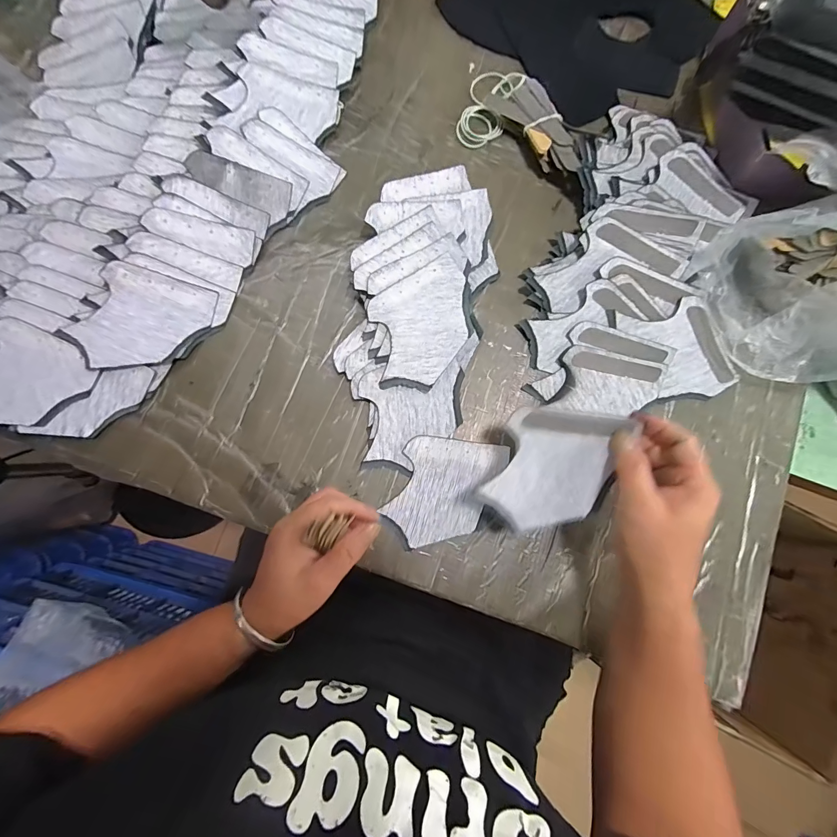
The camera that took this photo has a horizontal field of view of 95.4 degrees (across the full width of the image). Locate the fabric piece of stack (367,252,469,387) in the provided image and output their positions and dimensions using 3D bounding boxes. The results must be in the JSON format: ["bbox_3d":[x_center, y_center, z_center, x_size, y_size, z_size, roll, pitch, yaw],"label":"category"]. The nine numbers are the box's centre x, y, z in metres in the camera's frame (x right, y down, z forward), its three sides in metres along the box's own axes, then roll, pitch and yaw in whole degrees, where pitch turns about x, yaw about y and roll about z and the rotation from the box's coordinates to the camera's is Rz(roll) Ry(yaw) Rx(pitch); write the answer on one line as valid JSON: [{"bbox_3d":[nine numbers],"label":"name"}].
[{"bbox_3d":[0.003,-0.096,0.383,0.095,0.004,0.118,-13,85,0],"label":"fabric piece of stack"}]

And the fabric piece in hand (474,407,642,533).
[{"bbox_3d":[0.113,0.041,0.323,0.089,0.006,0.114,24,97,5],"label":"fabric piece in hand"}]

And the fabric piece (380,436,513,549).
[{"bbox_3d":[0.025,0.069,0.372,0.093,0.006,0.113,22,82,2],"label":"fabric piece"}]

